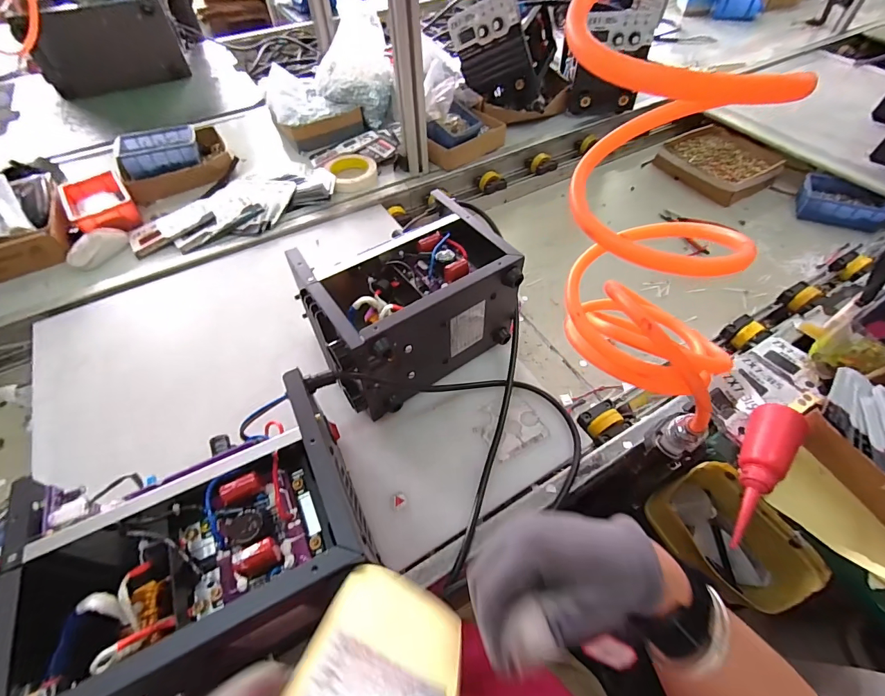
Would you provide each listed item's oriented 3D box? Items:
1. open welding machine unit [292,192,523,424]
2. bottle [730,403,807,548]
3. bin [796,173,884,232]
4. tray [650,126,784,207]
[{"bbox_3d":[-0.039,-0.049,0.527,0.238,0.159,0.158,-30,58,-19],"label":"open welding machine unit"},{"bbox_3d":[0.341,0.135,0.432,0.042,0.032,0.164,29,71,21],"label":"bottle"},{"bbox_3d":[0.835,-0.298,0.850,0.156,0.051,0.076,28,59,20],"label":"bin"},{"bbox_3d":[0.663,-0.448,0.961,0.212,0.053,0.228,-28,58,-18],"label":"tray"}]

